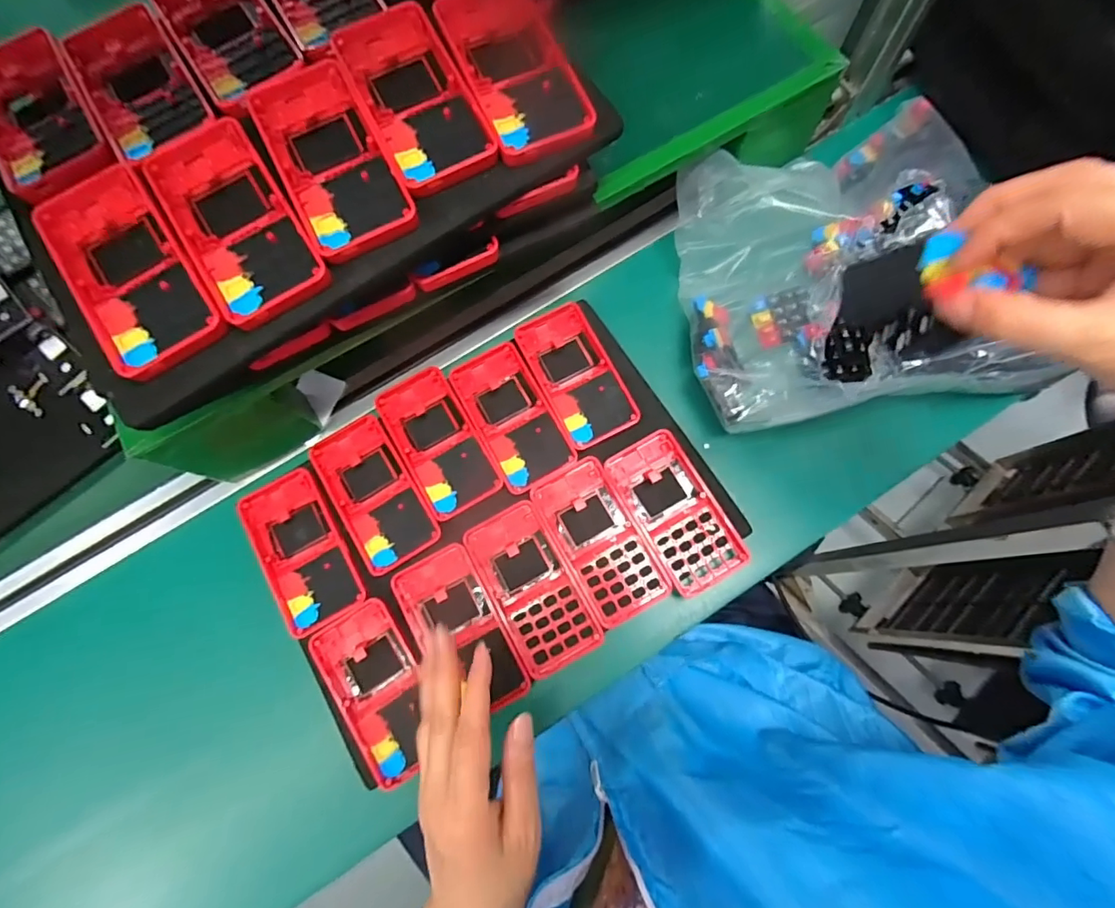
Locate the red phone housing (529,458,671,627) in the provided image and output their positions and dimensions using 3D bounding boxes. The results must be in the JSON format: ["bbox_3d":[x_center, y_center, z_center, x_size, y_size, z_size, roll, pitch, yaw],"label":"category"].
[{"bbox_3d":[0.033,0.066,0.401,0.062,0.016,0.120,-29,75,-6],"label":"red phone housing"}]

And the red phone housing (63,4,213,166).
[{"bbox_3d":[-0.267,-0.238,0.330,0.059,0.012,0.117,-32,76,-7],"label":"red phone housing"}]

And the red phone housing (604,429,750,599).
[{"bbox_3d":[0.092,0.043,0.404,0.062,0.010,0.123,-28,75,-6],"label":"red phone housing"}]

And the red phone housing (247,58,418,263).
[{"bbox_3d":[-0.137,-0.181,0.314,0.061,0.016,0.133,-27,75,-6],"label":"red phone housing"}]

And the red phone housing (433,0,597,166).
[{"bbox_3d":[-0.028,-0.246,0.327,0.066,0.013,0.134,-22,77,-9],"label":"red phone housing"}]

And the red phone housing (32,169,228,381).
[{"bbox_3d":[-0.245,-0.108,0.294,0.061,0.013,0.130,-33,76,-8],"label":"red phone housing"}]

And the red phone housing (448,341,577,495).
[{"bbox_3d":[-0.038,-0.032,0.427,0.061,0.008,0.122,-27,75,-6],"label":"red phone housing"}]

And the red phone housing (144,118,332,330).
[{"bbox_3d":[-0.192,-0.141,0.304,0.063,0.014,0.138,-31,76,-7],"label":"red phone housing"}]

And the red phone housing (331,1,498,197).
[{"bbox_3d":[-0.087,-0.220,0.318,0.060,0.017,0.126,-27,75,-6],"label":"red phone housing"}]

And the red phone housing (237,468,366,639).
[{"bbox_3d":[-0.200,0.073,0.407,0.062,0.012,0.123,-28,75,-6],"label":"red phone housing"}]

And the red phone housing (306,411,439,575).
[{"bbox_3d":[-0.147,0.029,0.413,0.062,0.007,0.125,-31,76,-7],"label":"red phone housing"}]

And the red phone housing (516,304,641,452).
[{"bbox_3d":[0.015,-0.068,0.434,0.060,0.009,0.124,-25,75,-6],"label":"red phone housing"}]

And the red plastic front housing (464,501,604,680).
[{"bbox_3d":[-0.019,0.101,0.396,0.061,0.013,0.121,-28,75,-6],"label":"red plastic front housing"}]

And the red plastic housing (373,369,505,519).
[{"bbox_3d":[-0.097,-0.012,0.422,0.059,0.011,0.120,-30,76,-7],"label":"red plastic housing"}]

